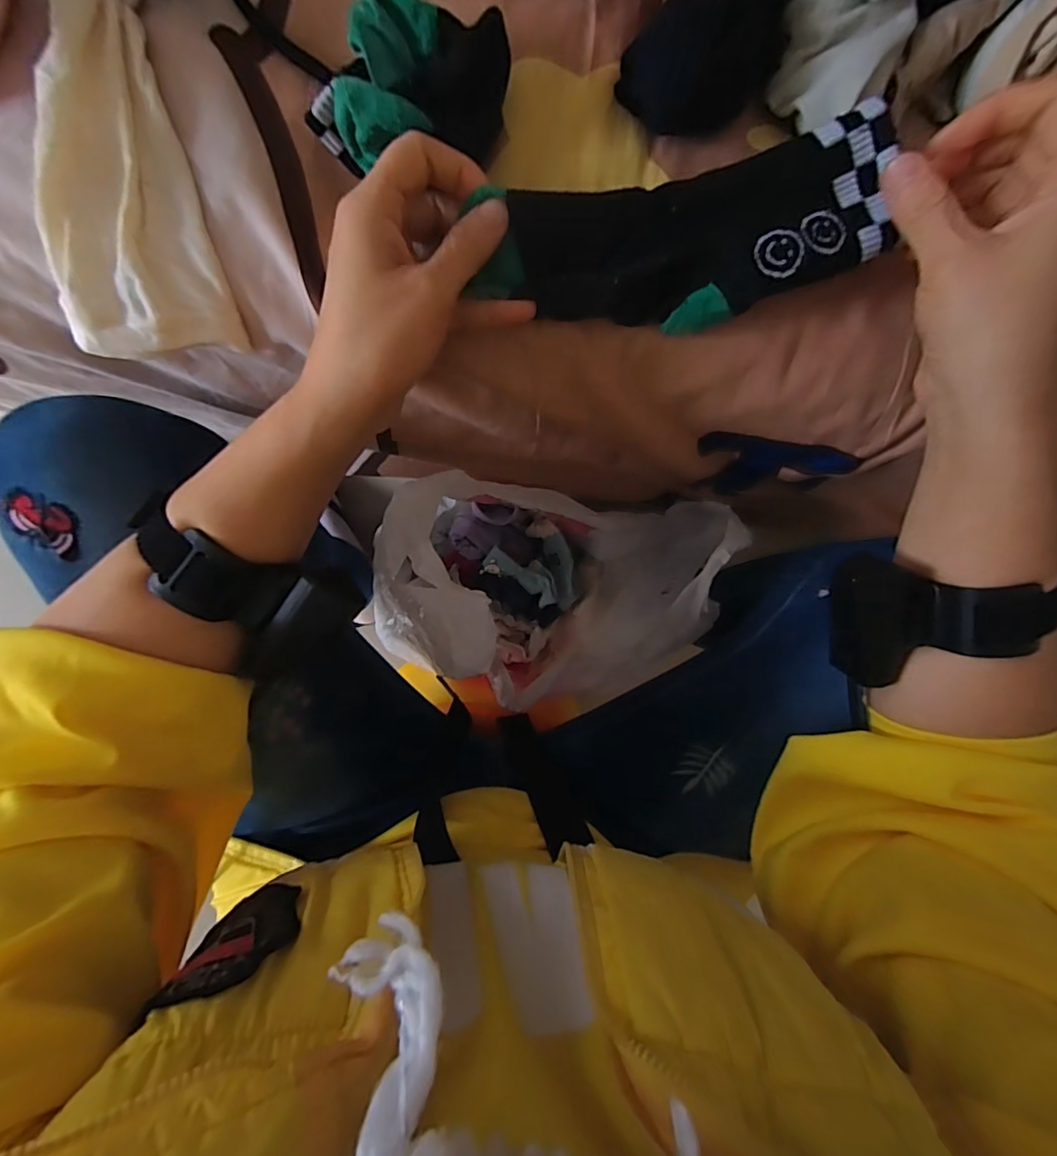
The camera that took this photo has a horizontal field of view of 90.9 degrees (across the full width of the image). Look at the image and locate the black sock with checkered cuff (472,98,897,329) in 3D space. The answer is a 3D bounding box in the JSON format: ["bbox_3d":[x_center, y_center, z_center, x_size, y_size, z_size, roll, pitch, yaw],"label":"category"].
[{"bbox_3d":[0.078,-0.167,0.261,0.195,0.030,0.071,-12,94,0],"label":"black sock with checkered cuff"}]

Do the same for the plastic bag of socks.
[{"bbox_3d":[0.021,0.024,0.581,0.337,0.281,0.225,5,91,-6],"label":"plastic bag of socks"}]

